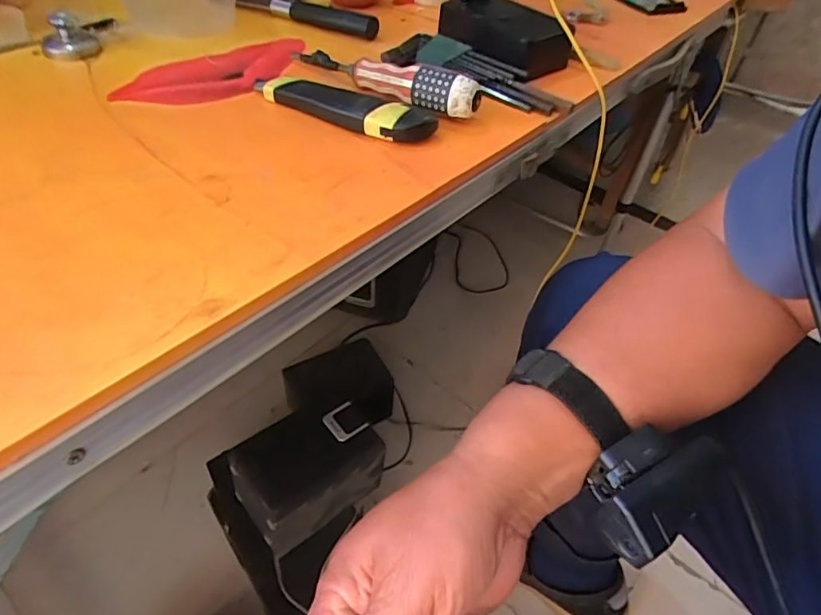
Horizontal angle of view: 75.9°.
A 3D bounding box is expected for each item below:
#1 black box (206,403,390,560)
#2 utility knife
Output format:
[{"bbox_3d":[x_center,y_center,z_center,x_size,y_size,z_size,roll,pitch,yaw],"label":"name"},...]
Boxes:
[{"bbox_3d":[-0.112,0.177,0.587,0.139,0.103,0.094,-28,55,-29],"label":"black box"},{"bbox_3d":[-0.057,-0.159,0.410,0.158,0.023,0.031,23,48,16],"label":"utility knife"}]

